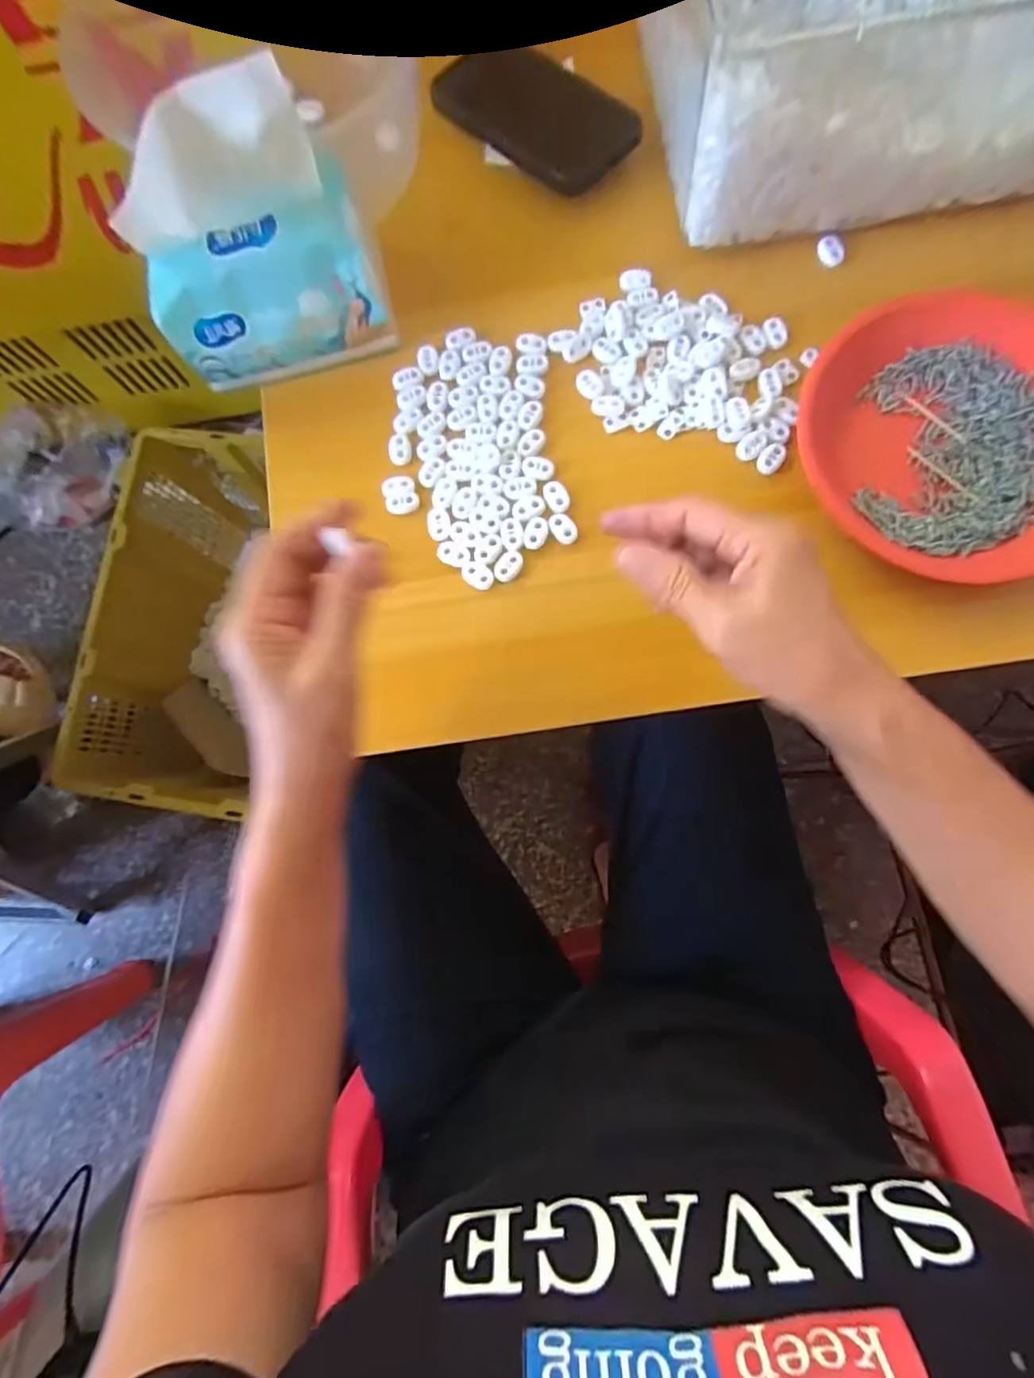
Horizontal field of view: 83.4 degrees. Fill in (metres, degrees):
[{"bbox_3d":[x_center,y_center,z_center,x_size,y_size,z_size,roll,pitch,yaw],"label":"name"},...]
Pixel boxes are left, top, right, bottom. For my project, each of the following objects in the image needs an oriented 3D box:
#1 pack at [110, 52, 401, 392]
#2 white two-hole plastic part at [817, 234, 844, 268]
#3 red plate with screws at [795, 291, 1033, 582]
[{"bbox_3d":[-0.162,-0.275,0.368,0.138,0.133,0.071,-12,80,1],"label":"pack"},{"bbox_3d":[0.227,-0.318,0.420,0.013,0.008,0.024,-18,80,0],"label":"white two-hole plastic part"},{"bbox_3d":[0.287,-0.167,0.378,0.174,0.025,0.190,0,81,3],"label":"red plate with screws"}]

